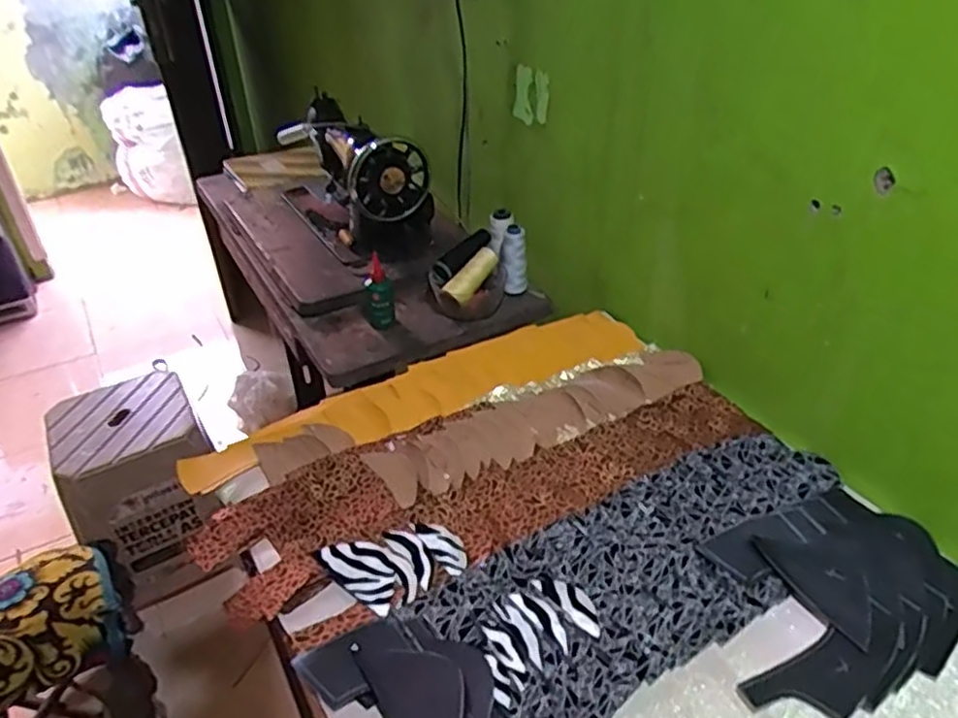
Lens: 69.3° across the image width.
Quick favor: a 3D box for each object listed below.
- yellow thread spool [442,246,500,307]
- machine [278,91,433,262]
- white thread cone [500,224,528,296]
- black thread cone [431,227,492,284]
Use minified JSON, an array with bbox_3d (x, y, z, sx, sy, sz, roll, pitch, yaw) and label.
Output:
[{"bbox_3d":[-0.010,-0.131,1.087,0.034,0.035,0.107,25,62,34],"label":"yellow thread spool"},{"bbox_3d":[-0.223,-0.343,1.269,0.150,0.192,0.366,-20,41,-23],"label":"machine"},{"bbox_3d":[0.058,-0.160,1.120,0.042,0.110,0.034,-4,14,-1],"label":"white thread cone"},{"bbox_3d":[-0.029,-0.169,1.107,0.041,0.033,0.125,24,56,33],"label":"black thread cone"}]

